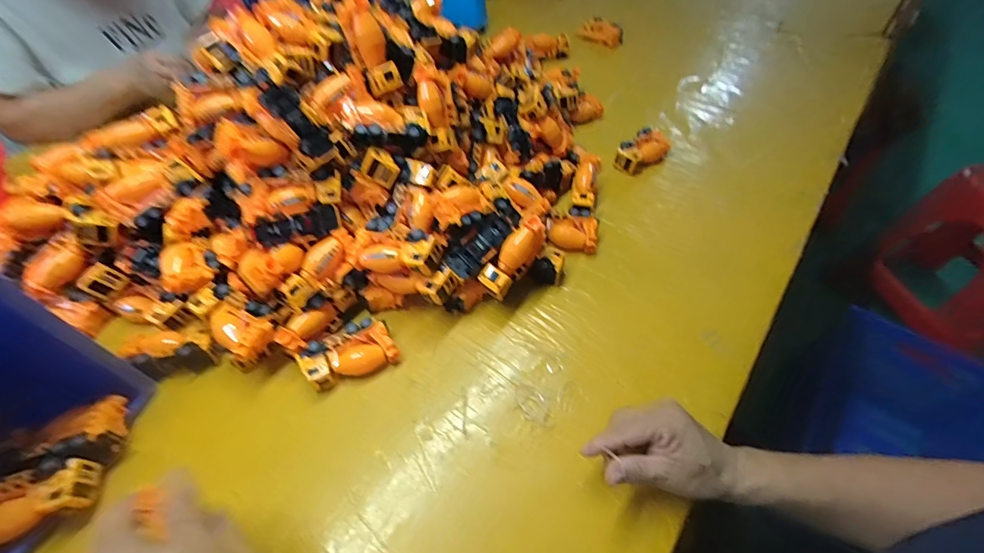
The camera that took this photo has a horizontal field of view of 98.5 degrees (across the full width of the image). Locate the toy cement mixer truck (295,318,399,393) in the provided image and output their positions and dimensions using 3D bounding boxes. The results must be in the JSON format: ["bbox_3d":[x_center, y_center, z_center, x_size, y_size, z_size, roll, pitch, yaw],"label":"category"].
[{"bbox_3d":[-0.166,0.092,0.494,0.099,0.038,0.051,-24,54,-18],"label":"toy cement mixer truck"}]

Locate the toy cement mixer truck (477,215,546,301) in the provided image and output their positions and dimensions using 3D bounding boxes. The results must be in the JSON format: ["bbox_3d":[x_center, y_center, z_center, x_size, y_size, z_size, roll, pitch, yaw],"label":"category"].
[{"bbox_3d":[0.029,-0.023,0.524,0.035,0.042,0.103,36,90,26],"label":"toy cement mixer truck"}]

